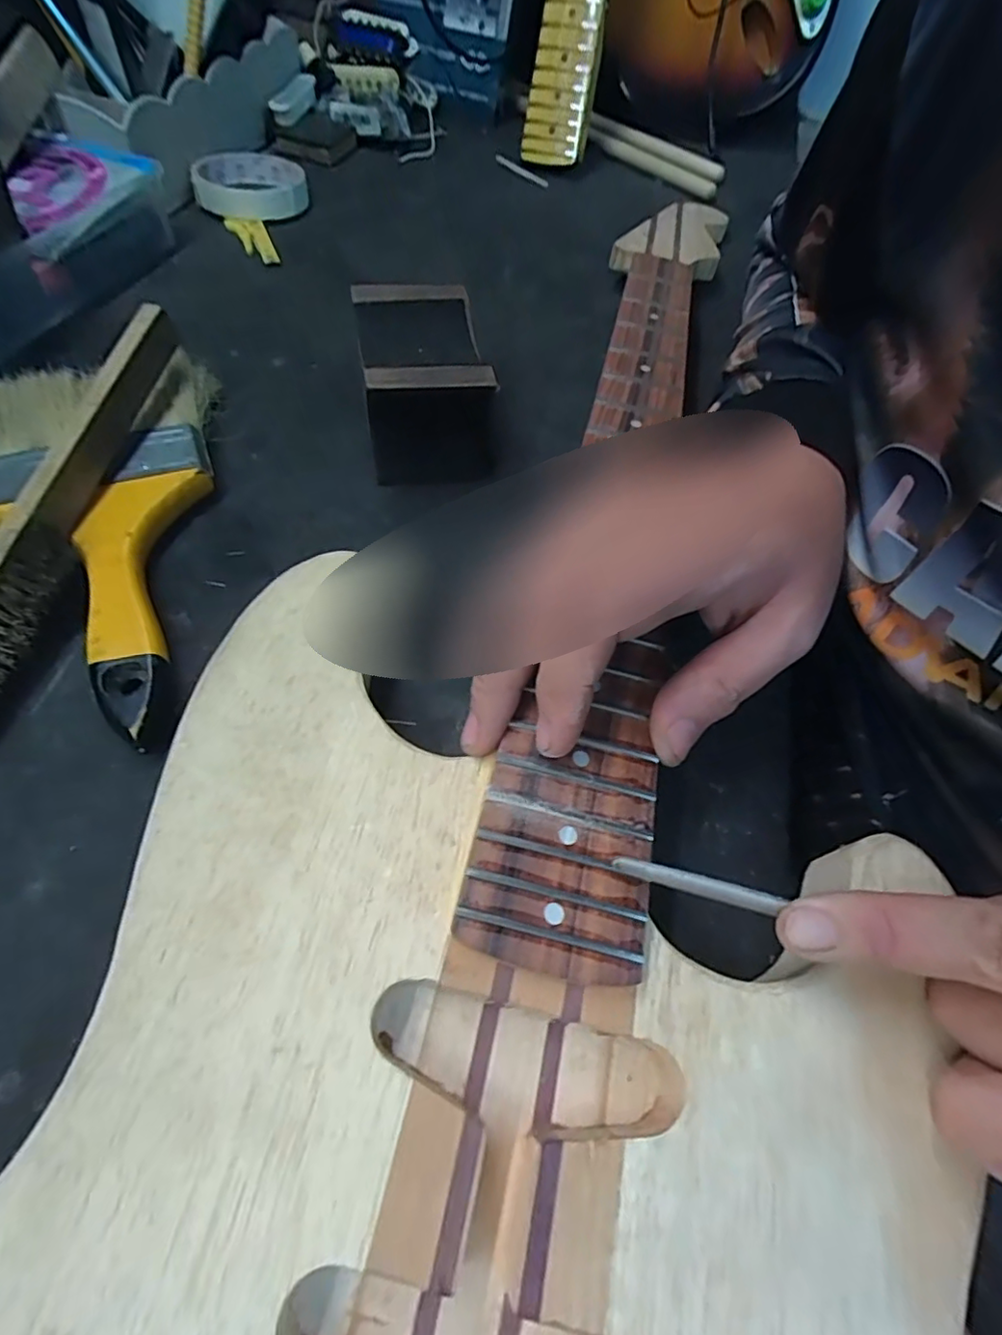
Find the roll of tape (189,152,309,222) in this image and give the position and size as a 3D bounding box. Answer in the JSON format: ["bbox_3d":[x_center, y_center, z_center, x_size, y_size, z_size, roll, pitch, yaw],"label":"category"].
[{"bbox_3d":[-0.198,-0.381,0.463,0.084,0.023,0.087,-12,60,-11],"label":"roll of tape"}]

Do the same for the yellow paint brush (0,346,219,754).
[{"bbox_3d":[-0.171,-0.067,0.269,0.112,0.029,0.220,-22,63,-19],"label":"yellow paint brush"}]

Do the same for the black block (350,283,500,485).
[{"bbox_3d":[-0.041,-0.155,0.320,0.066,0.062,0.100,-7,59,-11],"label":"black block"}]

